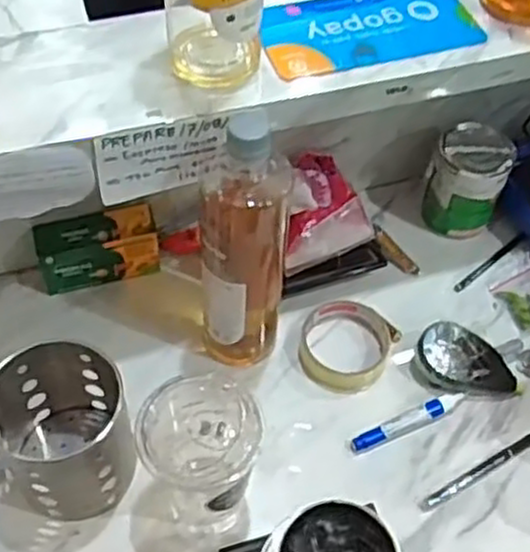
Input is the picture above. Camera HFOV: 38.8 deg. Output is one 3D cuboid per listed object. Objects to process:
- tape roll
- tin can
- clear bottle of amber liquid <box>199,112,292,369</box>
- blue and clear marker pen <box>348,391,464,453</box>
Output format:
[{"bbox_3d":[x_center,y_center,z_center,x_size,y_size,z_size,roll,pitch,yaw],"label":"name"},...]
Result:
[{"bbox_3d":[0.077,0.066,0.719,0.087,0.022,0.088,2,55,-2],"label":"tape roll"},{"bbox_3d":[0.209,-0.101,0.784,0.075,0.115,0.070,2,55,-2],"label":"tin can"},{"bbox_3d":[-0.018,-0.019,0.625,0.070,0.267,0.074,8,55,2],"label":"clear bottle of amber liquid"},{"bbox_3d":[0.131,0.131,0.679,0.114,0.015,0.015,-21,59,-17],"label":"blue and clear marker pen"}]

